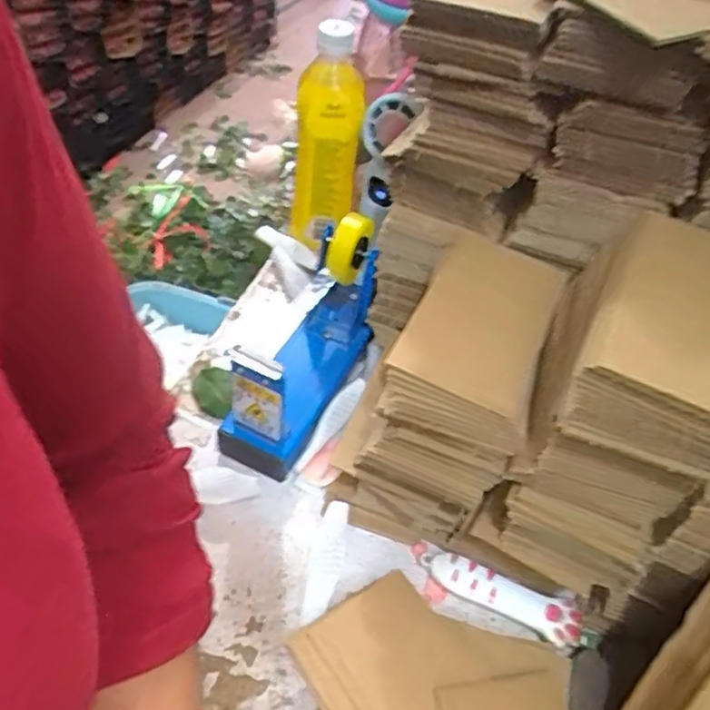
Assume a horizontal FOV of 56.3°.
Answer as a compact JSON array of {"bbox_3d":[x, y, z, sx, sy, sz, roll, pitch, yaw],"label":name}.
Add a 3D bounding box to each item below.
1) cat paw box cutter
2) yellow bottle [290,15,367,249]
[{"bbox_3d":[0.102,0.168,0.464,0.108,0.014,0.029,22,50,12],"label":"cat paw box cutter"},{"bbox_3d":[-0.028,-0.189,0.627,0.063,0.197,0.074,3,49,-4],"label":"yellow bottle"}]

